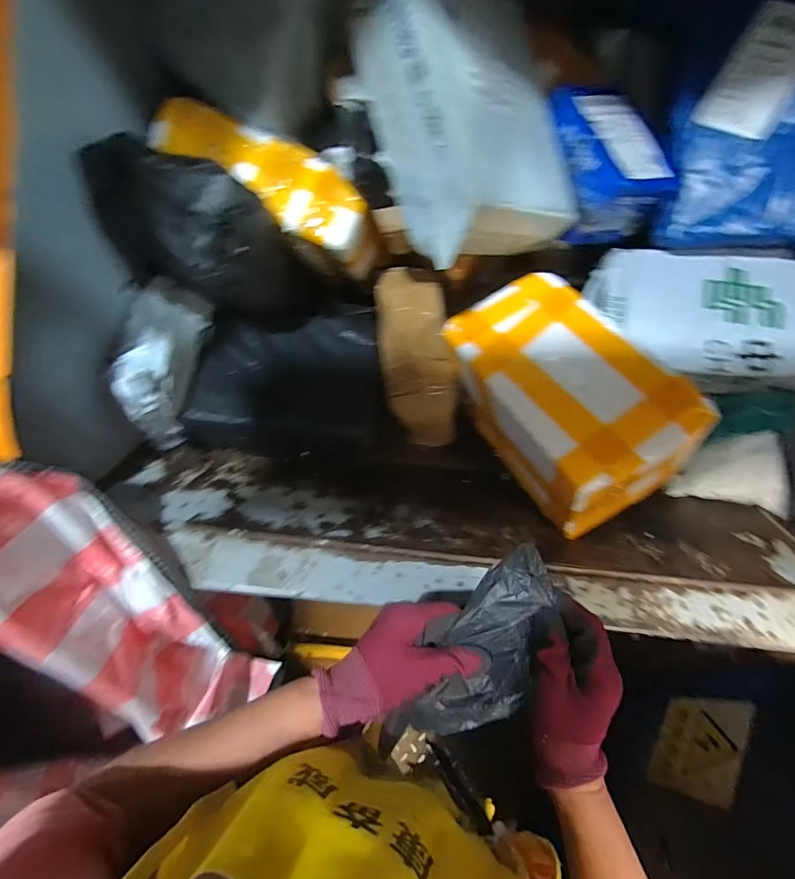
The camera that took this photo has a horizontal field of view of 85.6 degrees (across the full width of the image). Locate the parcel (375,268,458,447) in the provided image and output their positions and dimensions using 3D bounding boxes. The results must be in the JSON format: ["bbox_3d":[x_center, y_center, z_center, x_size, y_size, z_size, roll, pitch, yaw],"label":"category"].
[{"bbox_3d":[0.026,-0.135,0.655,0.105,0.079,0.276,-1,61,-4],"label":"parcel"}]

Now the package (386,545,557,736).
[{"bbox_3d":[0.070,0.174,0.351,0.080,0.021,0.179,29,92,12],"label":"package"}]

